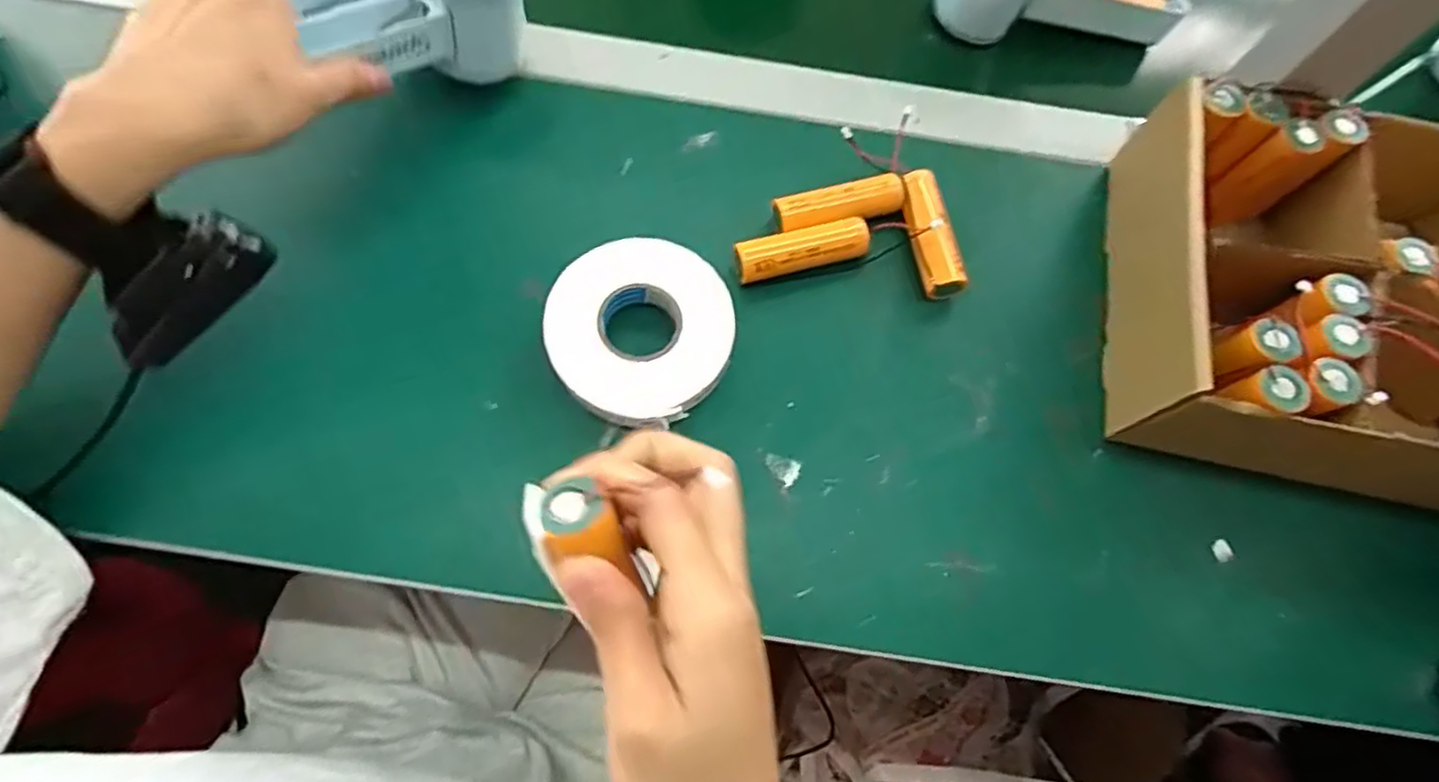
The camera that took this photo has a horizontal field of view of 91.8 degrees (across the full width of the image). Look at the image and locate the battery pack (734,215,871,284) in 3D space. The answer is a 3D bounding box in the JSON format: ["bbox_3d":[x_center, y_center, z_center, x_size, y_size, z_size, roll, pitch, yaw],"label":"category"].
[{"bbox_3d":[0.045,-0.075,0.382,0.075,0.021,0.022,-13,72,-10],"label":"battery pack"}]

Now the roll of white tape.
[{"bbox_3d":[-0.040,-0.030,0.360,0.091,0.026,0.094,2,70,-5],"label":"roll of white tape"}]

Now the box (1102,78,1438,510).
[{"bbox_3d":[0.315,-0.052,0.357,0.198,0.071,0.186,13,70,0],"label":"box"}]

